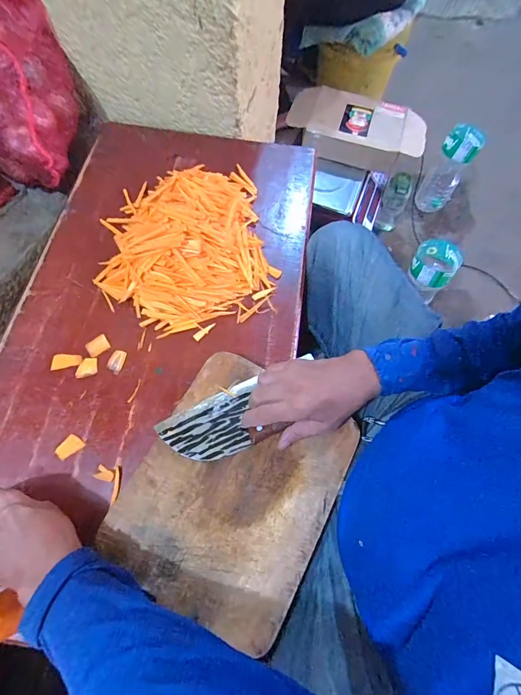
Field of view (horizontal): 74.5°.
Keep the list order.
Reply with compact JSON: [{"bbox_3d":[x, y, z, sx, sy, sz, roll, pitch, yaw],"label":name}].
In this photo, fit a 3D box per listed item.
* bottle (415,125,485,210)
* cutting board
[{"bbox_3d":[0.609,-0.570,1.128,0.108,0.252,0.113,32,70,12],"label":"bottle"},{"bbox_3d":[-0.030,0.168,0.433,0.231,0.024,0.276,27,69,10],"label":"cutting board"}]

